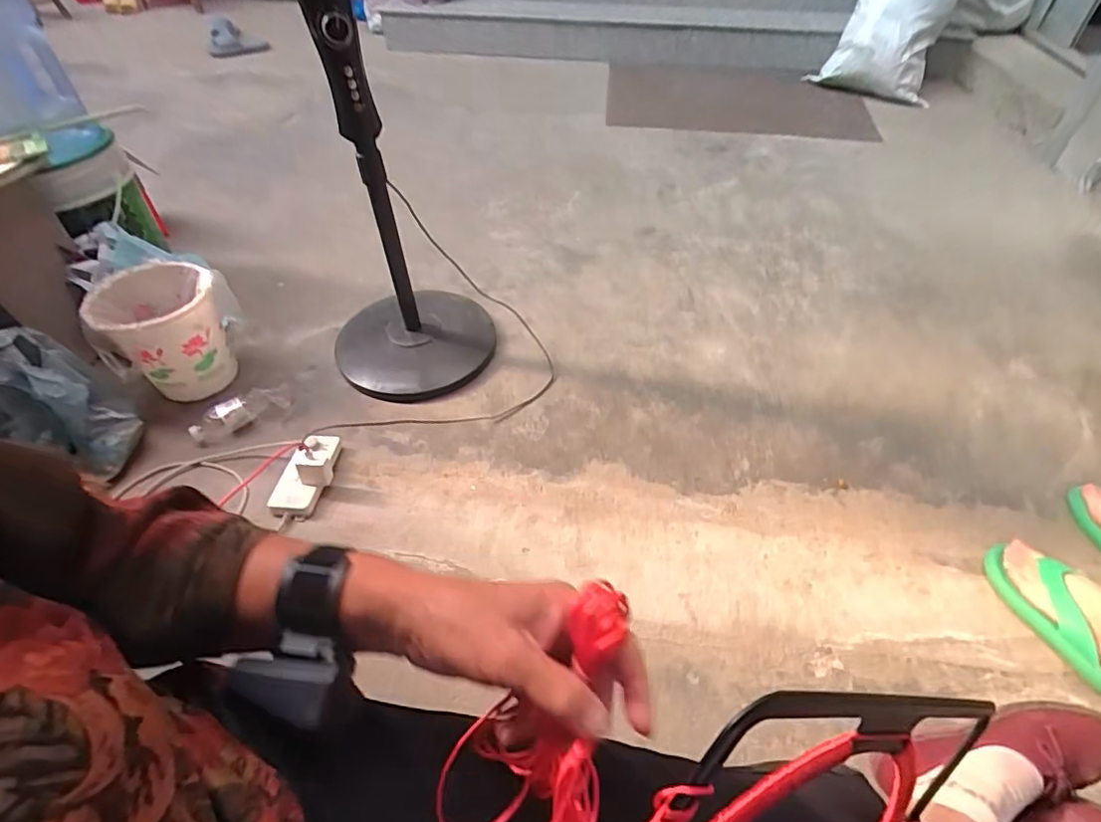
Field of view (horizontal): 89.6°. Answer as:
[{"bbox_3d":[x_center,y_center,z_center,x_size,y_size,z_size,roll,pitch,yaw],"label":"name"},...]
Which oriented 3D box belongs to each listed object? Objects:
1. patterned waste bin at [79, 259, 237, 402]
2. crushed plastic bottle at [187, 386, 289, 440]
[{"bbox_3d":[-0.868,-0.177,1.271,0.240,0.242,0.275,-35,56,-29],"label":"patterned waste bin"},{"bbox_3d":[-0.669,0.003,1.196,0.200,0.059,0.046,-30,54,-25],"label":"crushed plastic bottle"}]

